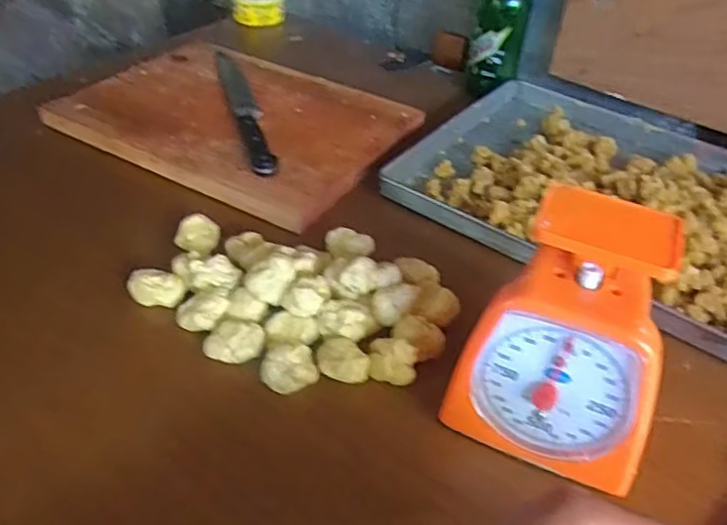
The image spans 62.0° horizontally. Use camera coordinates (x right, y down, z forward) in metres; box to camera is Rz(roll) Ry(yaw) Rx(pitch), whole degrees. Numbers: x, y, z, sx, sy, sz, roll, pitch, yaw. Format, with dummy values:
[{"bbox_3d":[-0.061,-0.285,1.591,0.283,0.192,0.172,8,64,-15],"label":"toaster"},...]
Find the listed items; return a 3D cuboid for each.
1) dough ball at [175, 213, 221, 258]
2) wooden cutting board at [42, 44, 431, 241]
[{"bbox_3d":[-0.147,-0.025,0.538,0.037,0.021,0.036,2,41,-2],"label":"dough ball"},{"bbox_3d":[-0.147,-0.176,0.703,0.364,0.022,0.280,24,45,21],"label":"wooden cutting board"}]

